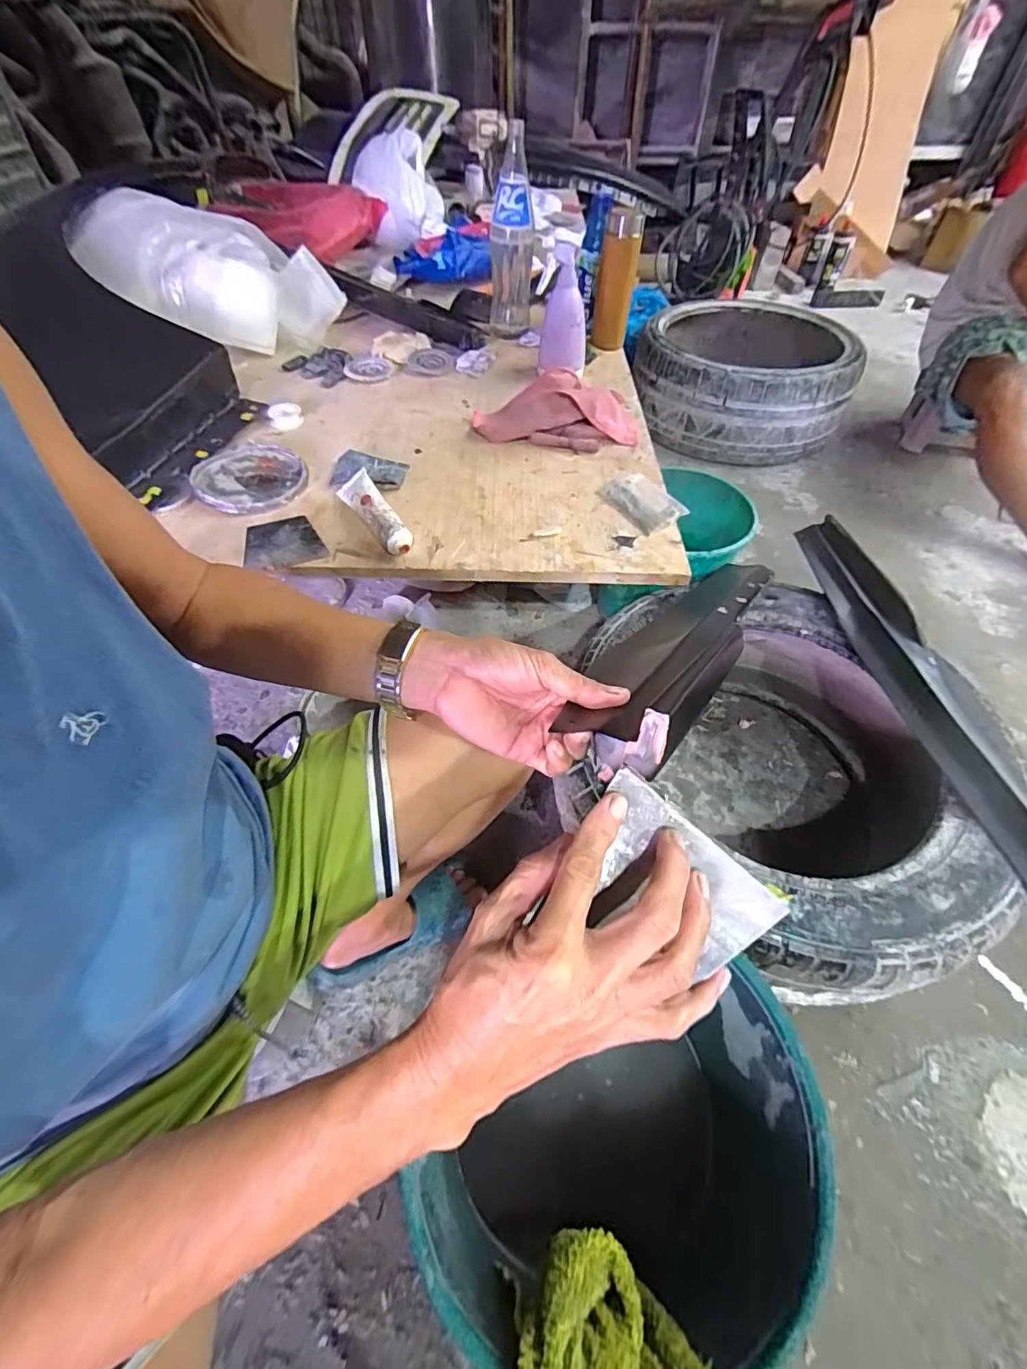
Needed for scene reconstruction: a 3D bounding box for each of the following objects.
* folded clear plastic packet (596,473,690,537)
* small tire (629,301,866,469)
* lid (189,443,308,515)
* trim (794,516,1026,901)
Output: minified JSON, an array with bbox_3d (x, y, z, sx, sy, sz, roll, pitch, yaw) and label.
[{"bbox_3d":[0.180,-0.260,0.747,0.077,0.011,0.123,-27,57,-19],"label":"folded clear plastic packet"},{"bbox_3d":[0.677,-0.953,1.619,0.586,0.227,0.638,9,53,6],"label":"small tire"},{"bbox_3d":[-0.374,-0.296,0.751,0.147,0.018,0.157,0,53,0],"label":"lid"},{"bbox_3d":[0.583,0.033,0.713,0.120,0.039,0.757,-4,53,-4],"label":"trim"}]

